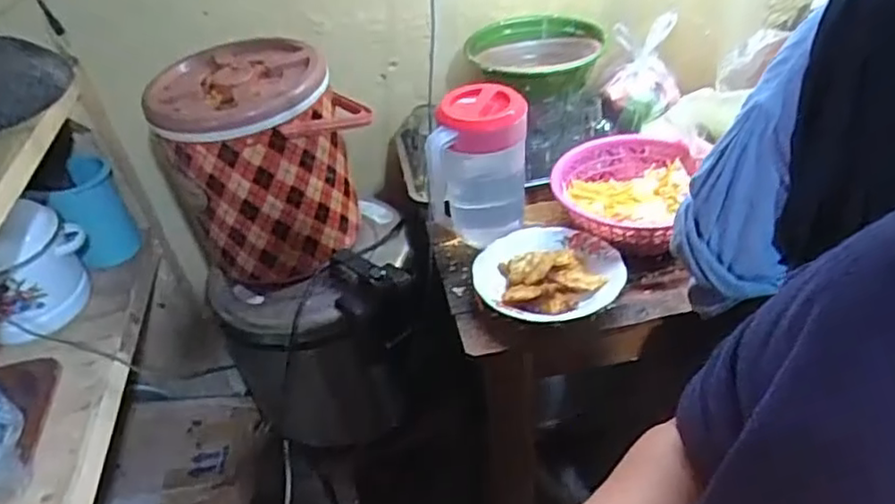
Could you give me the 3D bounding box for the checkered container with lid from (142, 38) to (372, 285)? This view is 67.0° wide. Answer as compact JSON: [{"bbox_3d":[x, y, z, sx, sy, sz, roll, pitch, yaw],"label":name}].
[{"bbox_3d":[-0.287,-0.135,1.072,0.212,0.309,0.258,27,49,33],"label":"checkered container with lid"}]

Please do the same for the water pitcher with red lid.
[{"bbox_3d":[0.045,-0.120,1.021,0.143,0.232,0.103,-5,39,0],"label":"water pitcher with red lid"}]

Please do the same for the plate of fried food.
[{"bbox_3d":[0.146,0.031,0.968,0.195,0.033,0.187,-3,39,3],"label":"plate of fried food"}]

